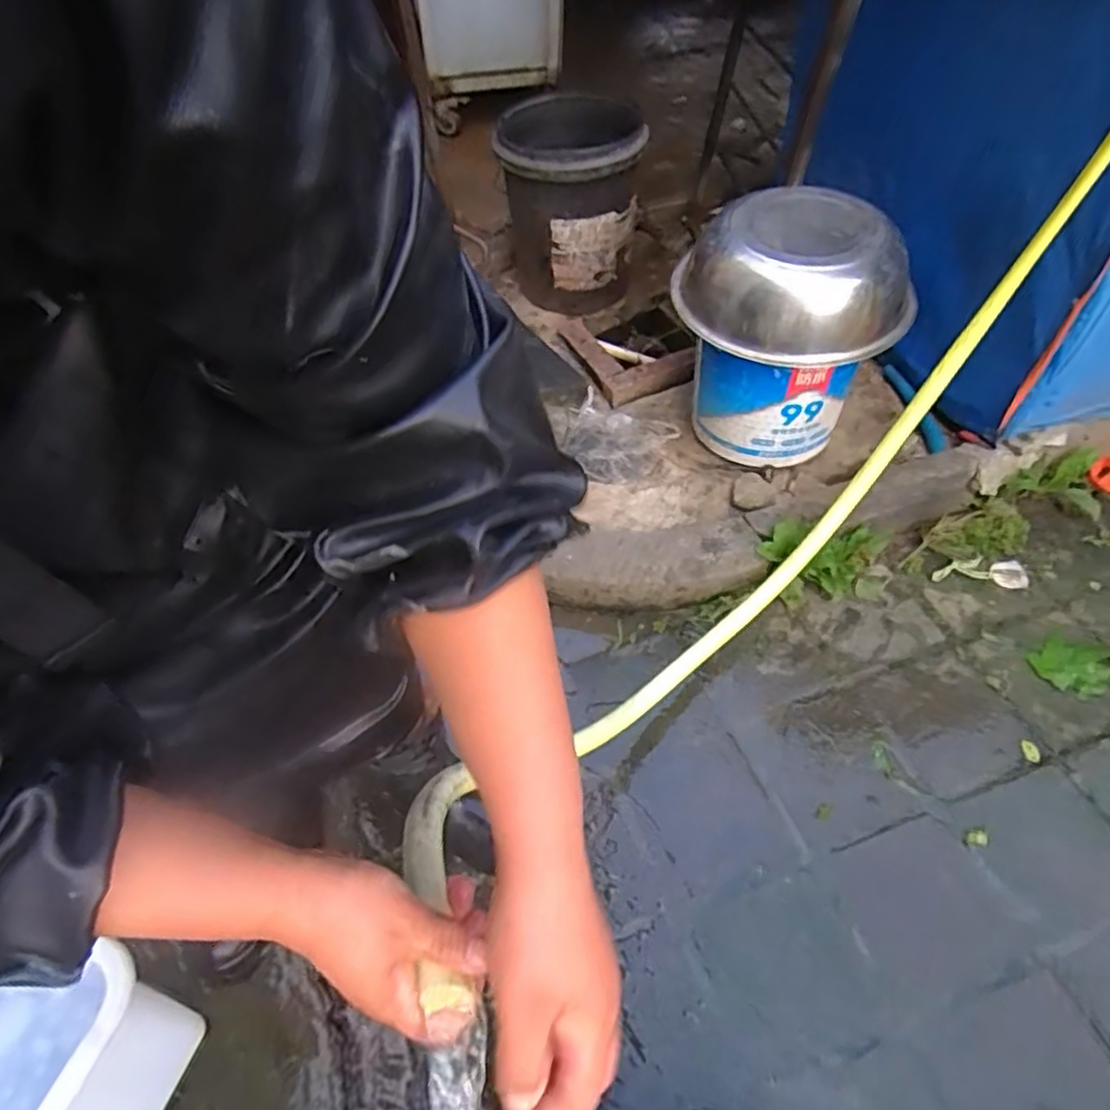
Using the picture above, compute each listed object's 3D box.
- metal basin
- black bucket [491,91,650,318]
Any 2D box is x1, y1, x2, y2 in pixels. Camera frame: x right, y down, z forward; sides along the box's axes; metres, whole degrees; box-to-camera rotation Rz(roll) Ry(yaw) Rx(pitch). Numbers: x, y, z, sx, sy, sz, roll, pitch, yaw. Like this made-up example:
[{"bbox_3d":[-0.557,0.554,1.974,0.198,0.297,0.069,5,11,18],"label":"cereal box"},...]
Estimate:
[{"bbox_3d":[0.333,-0.400,0.979,0.294,0.127,0.294,-2,52,2],"label":"metal basin"},{"bbox_3d":[0.040,-0.716,1.397,0.251,0.307,0.273,-2,52,2],"label":"black bucket"}]

